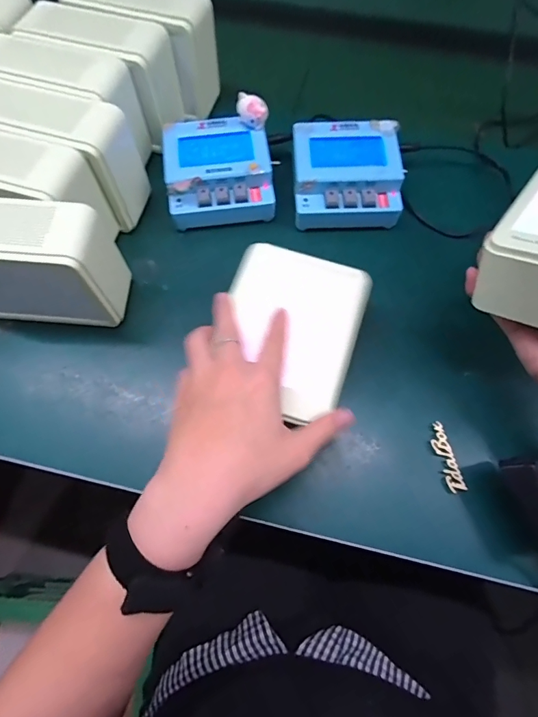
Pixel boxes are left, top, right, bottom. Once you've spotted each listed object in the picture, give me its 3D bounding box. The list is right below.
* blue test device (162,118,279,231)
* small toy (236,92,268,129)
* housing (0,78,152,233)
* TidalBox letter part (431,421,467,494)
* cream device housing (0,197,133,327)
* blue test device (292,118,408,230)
[{"bbox_3d":[-0.050,-0.186,0.411,0.101,0.043,0.097,-8,67,-3],"label":"blue test device"},{"bbox_3d":[-0.016,-0.238,0.399,0.029,0.030,0.021,-2,67,-1],"label":"small toy"},{"bbox_3d":[-0.191,-0.190,0.382,0.136,0.095,0.062,15,68,6],"label":"housing"},{"bbox_3d":[0.145,0.080,0.335,0.013,0.008,0.055,-11,68,-5],"label":"TidalBox letter part"},{"bbox_3d":[-0.198,-0.077,0.344,0.139,0.099,0.062,3,67,1],"label":"cream device housing"},{"bbox_3d":[0.076,-0.182,0.414,0.103,0.053,0.100,-2,67,-1],"label":"blue test device"}]

